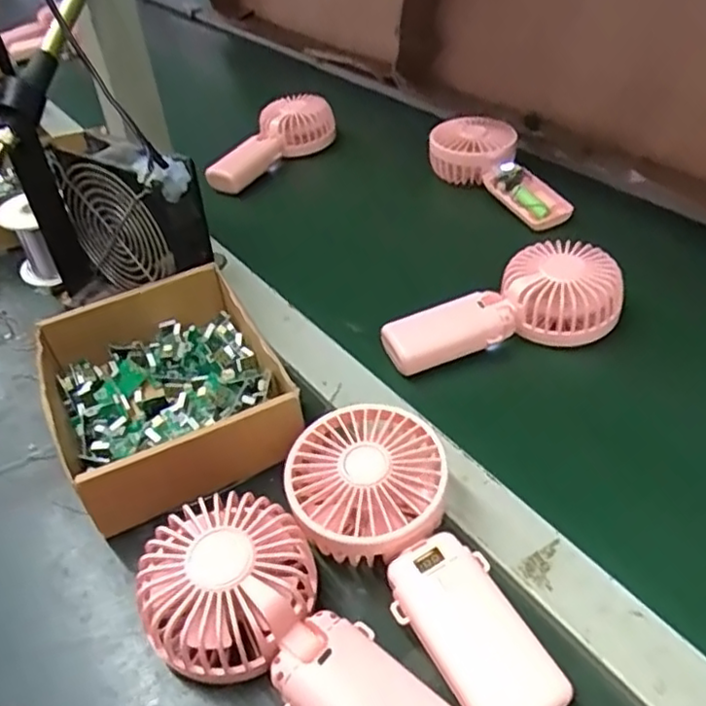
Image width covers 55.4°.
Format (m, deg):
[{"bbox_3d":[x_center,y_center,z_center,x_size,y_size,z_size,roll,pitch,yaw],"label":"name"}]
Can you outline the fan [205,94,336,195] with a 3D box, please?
[{"bbox_3d":[-0.100,-0.243,0.784,0.059,0.057,0.178,28,51,34],"label":"fan"}]

